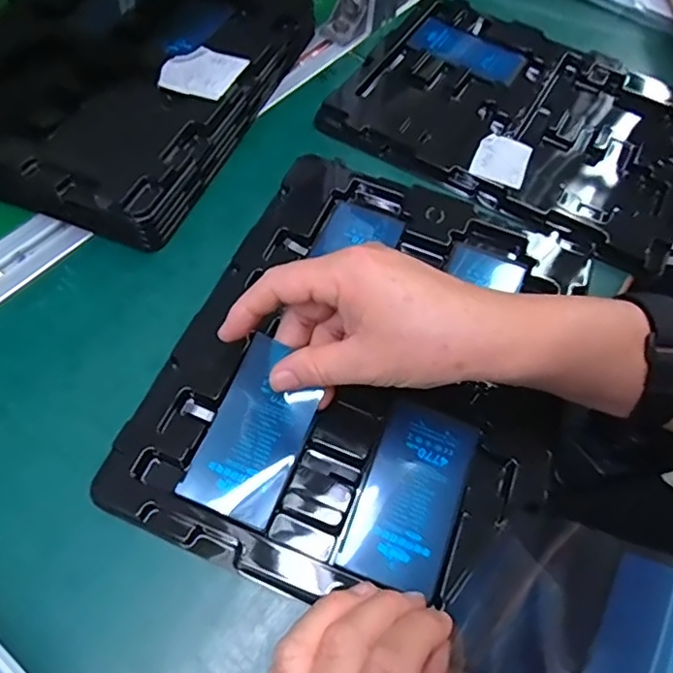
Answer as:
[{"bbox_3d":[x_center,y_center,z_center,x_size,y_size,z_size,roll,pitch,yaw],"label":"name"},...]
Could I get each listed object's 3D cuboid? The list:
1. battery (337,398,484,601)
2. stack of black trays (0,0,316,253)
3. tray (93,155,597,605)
[{"bbox_3d":[0.041,0.081,0.299,0.051,0.007,0.098,21,61,8],"label":"battery"},{"bbox_3d":[-0.169,-0.206,0.433,0.220,0.035,0.288,20,61,8],"label":"stack of black trays"},{"bbox_3d":[0.027,0.008,0.335,0.219,0.023,0.276,21,61,8],"label":"tray"}]

